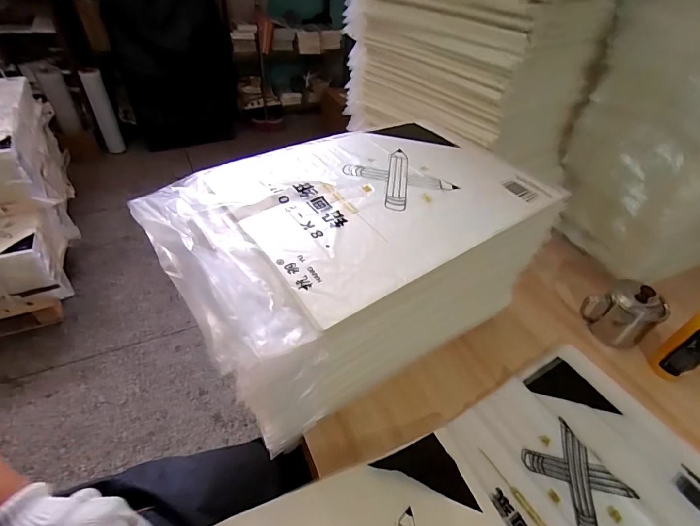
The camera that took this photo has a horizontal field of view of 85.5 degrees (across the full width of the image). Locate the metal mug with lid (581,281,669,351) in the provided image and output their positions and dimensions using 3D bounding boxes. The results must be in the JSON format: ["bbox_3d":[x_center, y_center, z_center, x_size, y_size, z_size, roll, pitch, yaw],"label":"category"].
[{"bbox_3d":[0.484,0.079,0.668,0.080,0.105,0.105,-30,52,-31],"label":"metal mug with lid"}]

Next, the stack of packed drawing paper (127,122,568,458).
[{"bbox_3d":[0.010,-0.002,0.510,0.436,0.240,0.256,-24,51,-27],"label":"stack of packed drawing paper"}]

